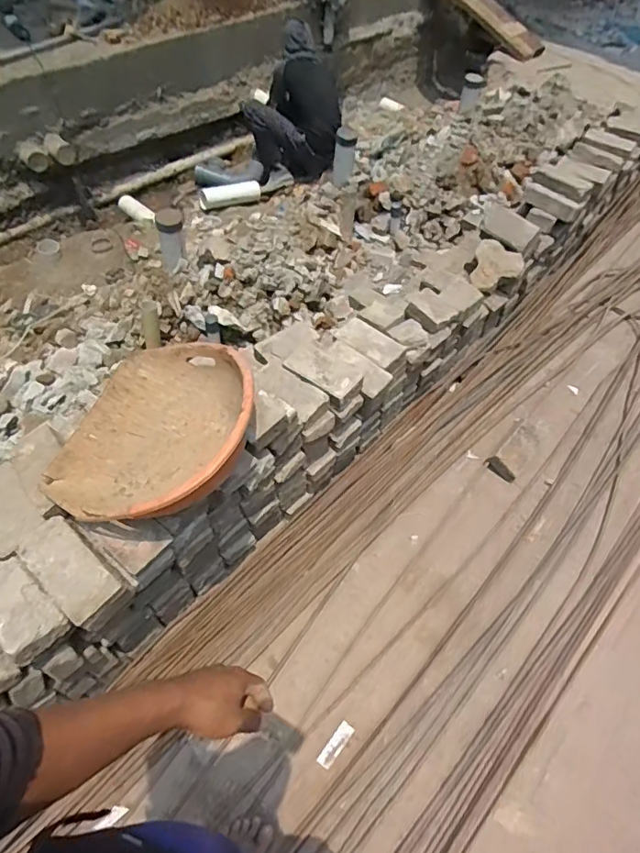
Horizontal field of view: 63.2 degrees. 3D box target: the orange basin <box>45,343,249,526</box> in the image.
[{"bbox_3d":[-0.339,0.006,1.096,0.385,0.203,0.427,14,55,6],"label":"orange basin"}]

